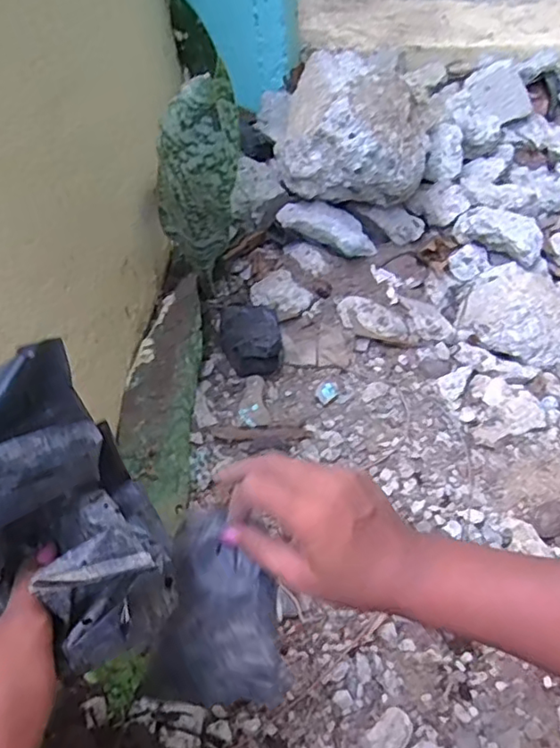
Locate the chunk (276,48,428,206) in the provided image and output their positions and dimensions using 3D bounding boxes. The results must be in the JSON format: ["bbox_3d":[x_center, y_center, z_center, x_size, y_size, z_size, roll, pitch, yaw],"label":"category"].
[{"bbox_3d":[0.120,-0.388,0.920,0.228,0.160,0.274,3,52,7],"label":"chunk"}]

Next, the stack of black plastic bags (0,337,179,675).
[{"bbox_3d":[-0.113,0.070,0.290,0.094,0.097,0.127,-35,57,-22],"label":"stack of black plastic bags"}]

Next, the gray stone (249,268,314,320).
[{"bbox_3d":[0.003,-0.121,0.894,0.074,0.024,0.084,-34,56,-21],"label":"gray stone"}]

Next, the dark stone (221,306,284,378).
[{"bbox_3d":[-0.041,-0.055,0.810,0.083,0.055,0.131,-8,51,-2],"label":"dark stone"}]

